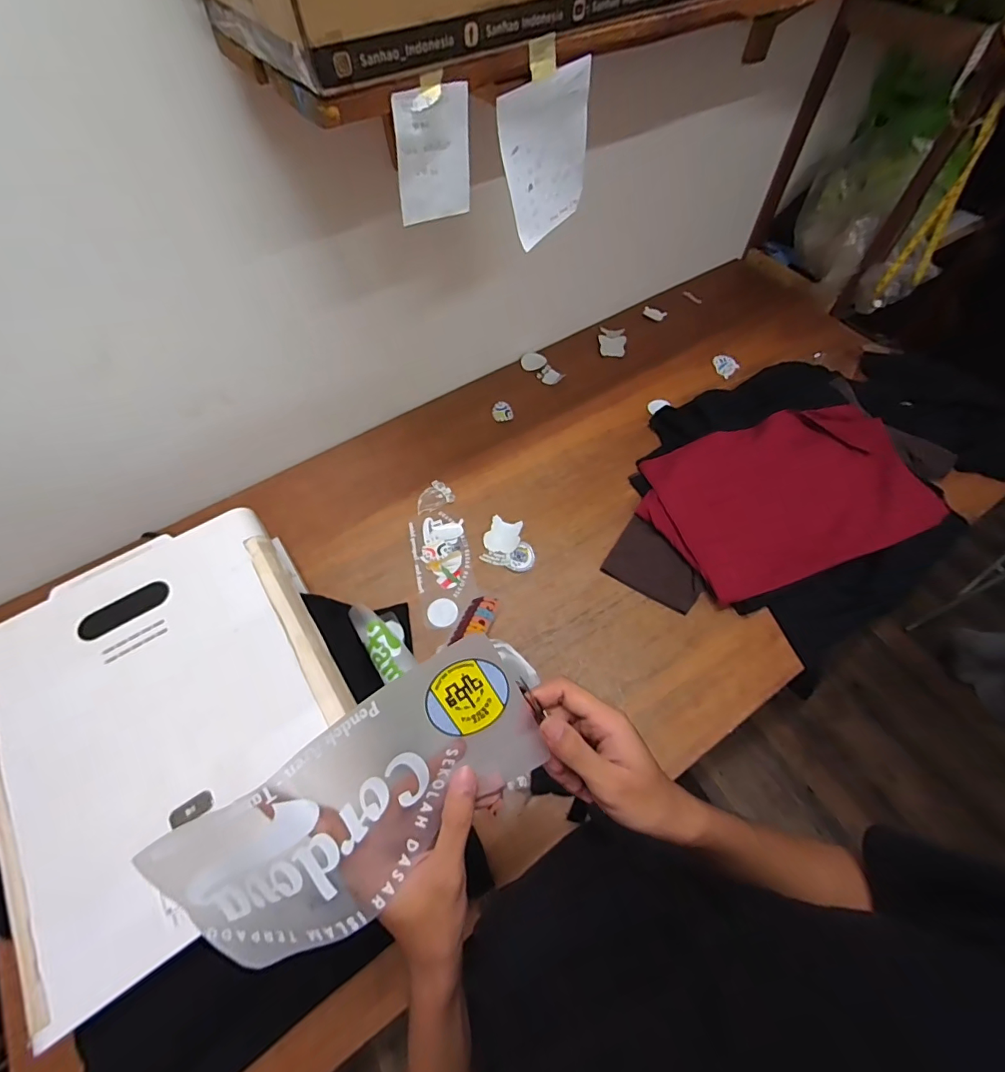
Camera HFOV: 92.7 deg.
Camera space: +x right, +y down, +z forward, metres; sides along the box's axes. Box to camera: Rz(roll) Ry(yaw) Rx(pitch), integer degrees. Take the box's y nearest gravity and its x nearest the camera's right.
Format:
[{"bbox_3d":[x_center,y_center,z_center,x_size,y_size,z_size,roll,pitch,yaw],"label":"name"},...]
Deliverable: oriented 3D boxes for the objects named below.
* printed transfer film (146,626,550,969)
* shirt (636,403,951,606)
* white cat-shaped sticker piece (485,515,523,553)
[{"bbox_3d":[-0.082,0.161,0.292,0.225,0.031,0.109,-32,107,-14],"label":"printed transfer film"},{"bbox_3d":[0.562,-0.082,0.936,0.524,0.088,0.310,-17,62,-8],"label":"shirt"},{"bbox_3d":[0.002,-0.001,0.943,0.069,0.011,0.074,16,62,10],"label":"white cat-shaped sticker piece"}]

